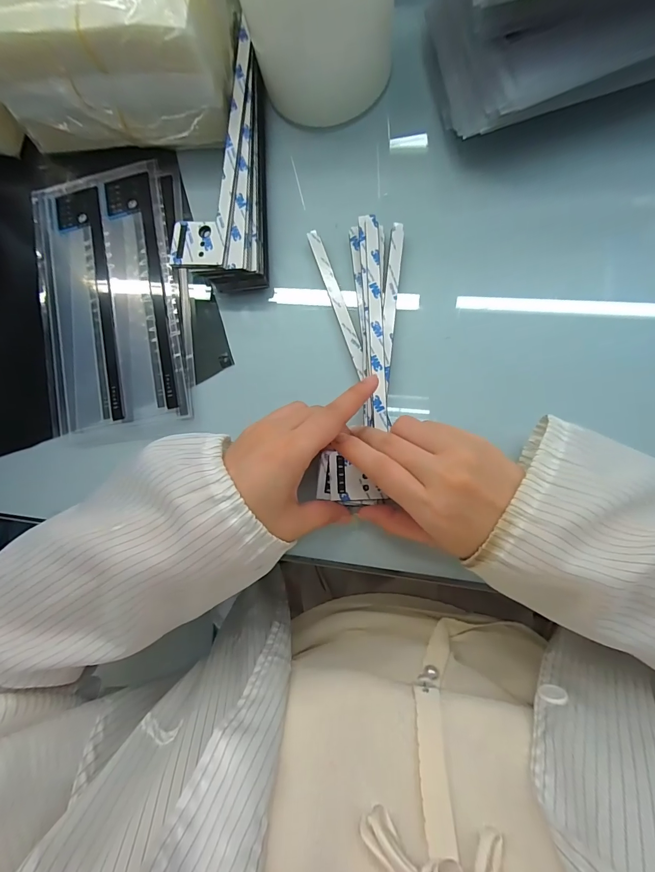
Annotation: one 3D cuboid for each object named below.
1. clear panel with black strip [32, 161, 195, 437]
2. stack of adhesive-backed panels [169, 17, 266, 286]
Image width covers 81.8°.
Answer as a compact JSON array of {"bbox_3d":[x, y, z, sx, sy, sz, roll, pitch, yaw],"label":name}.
[{"bbox_3d":[-0.192,-0.126,0.338,0.141,0.007,0.231,-9,83,6],"label":"clear panel with black strip"},{"bbox_3d":[-0.084,-0.222,0.316,0.069,0.030,0.197,1,85,7],"label":"stack of adhesive-backed panels"}]

